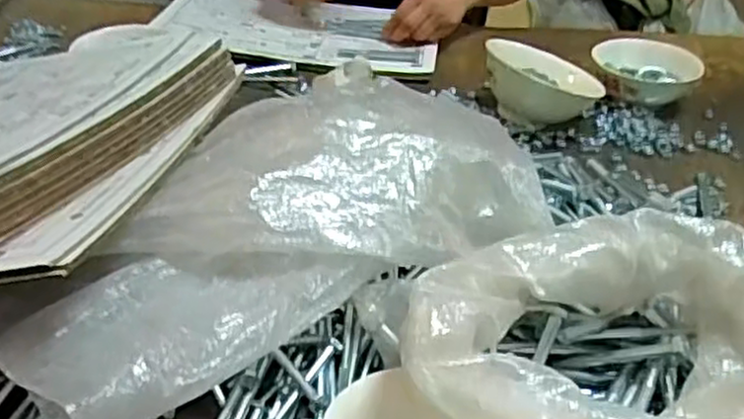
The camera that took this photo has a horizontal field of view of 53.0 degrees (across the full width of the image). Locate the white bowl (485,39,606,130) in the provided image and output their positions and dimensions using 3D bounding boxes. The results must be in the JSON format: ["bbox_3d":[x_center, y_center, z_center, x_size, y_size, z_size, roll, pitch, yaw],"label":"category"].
[{"bbox_3d":[0.203,-0.147,0.894,0.132,0.078,0.132,2,34,-2],"label":"white bowl"}]

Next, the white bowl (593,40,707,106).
[{"bbox_3d":[0.353,-0.172,0.956,0.138,0.057,0.120,9,34,8],"label":"white bowl"}]

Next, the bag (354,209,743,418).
[{"bbox_3d":[0.143,0.096,0.469,0.242,0.126,0.167,2,34,-2],"label":"bag"}]

